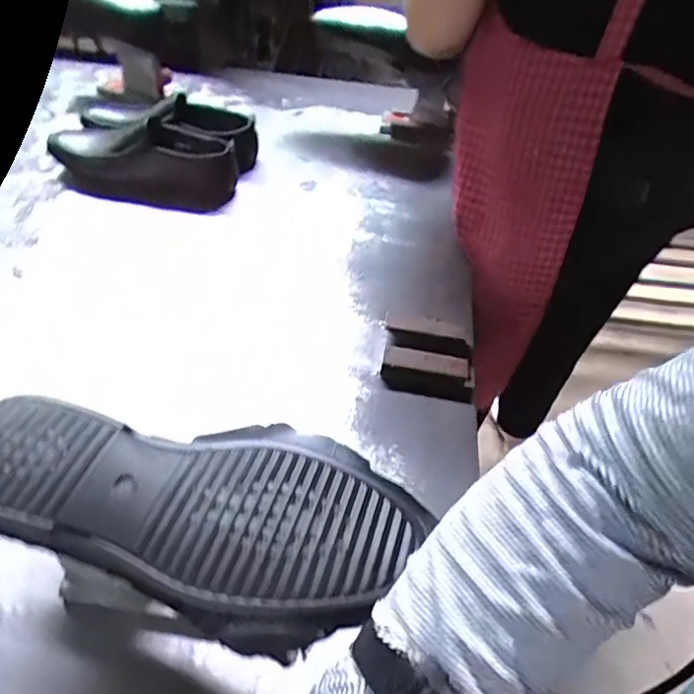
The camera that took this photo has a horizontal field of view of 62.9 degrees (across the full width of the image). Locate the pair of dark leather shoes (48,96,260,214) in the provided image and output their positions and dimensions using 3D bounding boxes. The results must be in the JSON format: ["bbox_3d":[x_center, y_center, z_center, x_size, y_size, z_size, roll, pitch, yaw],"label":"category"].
[{"bbox_3d":[-0.298,-0.302,0.880,0.286,0.109,0.141,9,48,3],"label":"pair of dark leather shoes"}]

